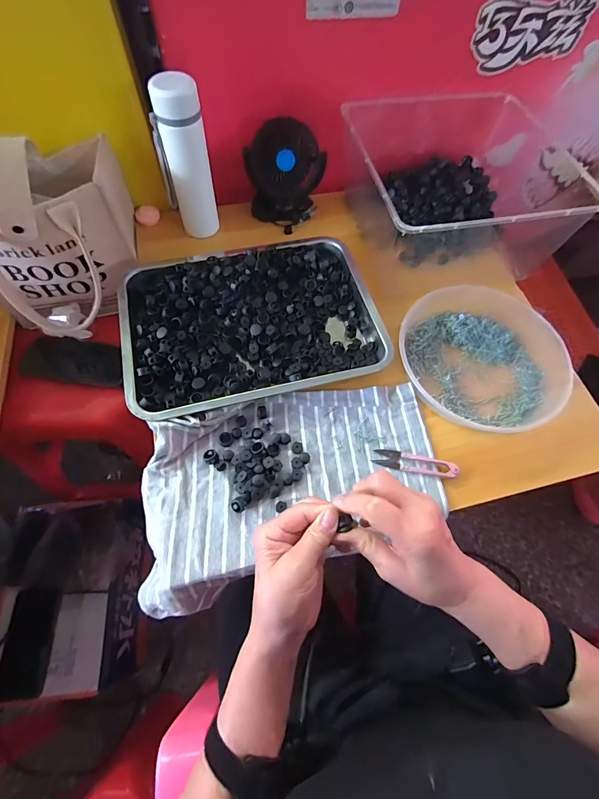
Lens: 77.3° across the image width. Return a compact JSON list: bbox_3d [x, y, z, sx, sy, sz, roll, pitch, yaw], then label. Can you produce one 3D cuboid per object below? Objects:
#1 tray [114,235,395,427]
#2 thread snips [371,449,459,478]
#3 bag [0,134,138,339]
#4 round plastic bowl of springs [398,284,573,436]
[{"bbox_3d":[-0.069,-0.116,0.526,0.340,0.035,0.248,-13,66,-9],"label":"tray"},{"bbox_3d":[0.145,0.079,0.467,0.101,0.014,0.023,11,64,2],"label":"thread snips"},{"bbox_3d":[-0.363,-0.229,0.535,0.210,0.228,0.215,-4,64,-5],"label":"bag"},{"bbox_3d":[0.248,-0.059,0.525,0.214,0.043,0.211,1,64,-3],"label":"round plastic bowl of springs"}]

